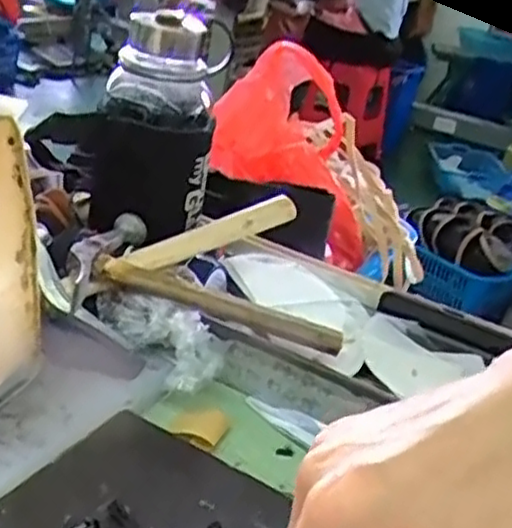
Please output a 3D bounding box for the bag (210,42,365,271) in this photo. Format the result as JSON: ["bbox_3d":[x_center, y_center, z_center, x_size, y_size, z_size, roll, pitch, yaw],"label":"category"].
[{"bbox_3d":[0.035,-0.187,1.032,0.138,0.230,0.349,-9,50,-29],"label":"bag"}]

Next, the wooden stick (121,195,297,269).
[{"bbox_3d":[-0.036,-0.024,0.623,0.149,0.026,0.011,-20,29,-13],"label":"wooden stick"}]

